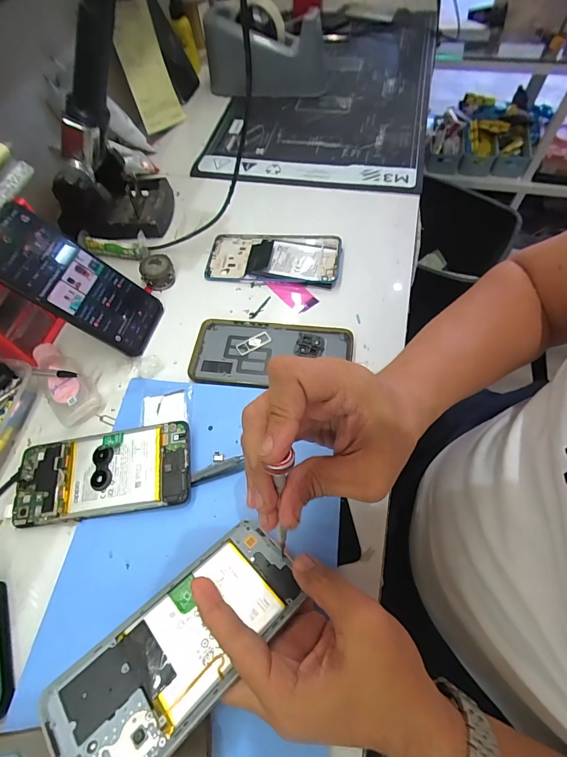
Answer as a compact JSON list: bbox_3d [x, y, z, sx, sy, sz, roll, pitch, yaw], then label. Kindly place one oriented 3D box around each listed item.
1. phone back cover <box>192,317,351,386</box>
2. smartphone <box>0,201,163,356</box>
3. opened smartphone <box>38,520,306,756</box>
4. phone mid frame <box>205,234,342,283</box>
[{"bbox_3d":[-0.013,-0.026,0.387,0.167,0.009,0.079,5,62,5],"label":"phone back cover"},{"bbox_3d":[-0.208,-0.094,0.371,0.007,0.167,0.080,-14,51,45],"label":"smartphone"},{"bbox_3d":[-0.063,0.168,0.236,0.075,0.004,0.161,31,51,33],"label":"opened smartphone"},{"bbox_3d":[-0.013,-0.150,0.454,0.163,0.016,0.075,6,62,6],"label":"phone mid frame"}]

